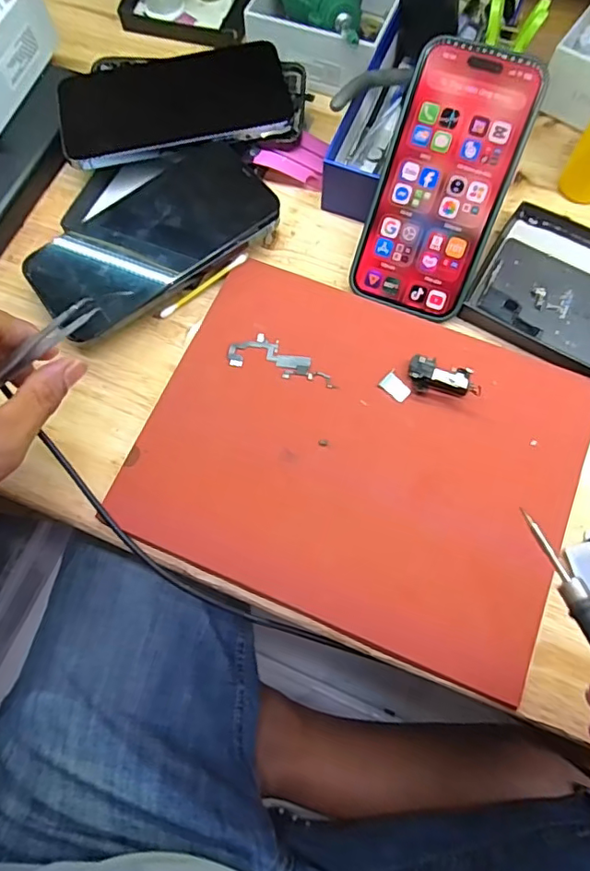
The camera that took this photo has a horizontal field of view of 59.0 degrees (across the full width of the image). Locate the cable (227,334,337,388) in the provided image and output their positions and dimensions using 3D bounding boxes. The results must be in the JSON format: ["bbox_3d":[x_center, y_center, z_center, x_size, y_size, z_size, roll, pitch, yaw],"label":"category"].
[{"bbox_3d":[-0.007,-0.049,0.328,0.068,0.004,0.024,13,72,6],"label":"cable"}]

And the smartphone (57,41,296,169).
[{"bbox_3d":[-0.083,-0.230,0.362,0.158,0.014,0.070,-13,72,-3],"label":"smartphone"}]

